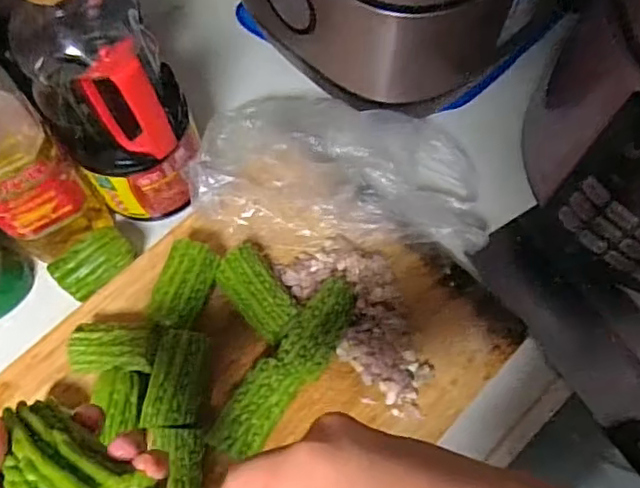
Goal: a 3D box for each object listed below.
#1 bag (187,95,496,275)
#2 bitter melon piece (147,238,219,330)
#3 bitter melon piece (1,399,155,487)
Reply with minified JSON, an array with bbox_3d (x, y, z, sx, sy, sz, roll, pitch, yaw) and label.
[{"bbox_3d":[0.022,-0.056,0.519,0.248,0.080,0.126,2,68,1],"label":"bag"},{"bbox_3d":[-0.106,0.037,0.478,0.039,0.039,0.070,13,68,6],"label":"bitter melon piece"},{"bbox_3d":[-0.109,0.096,0.260,0.038,0.037,0.080,-43,60,-15],"label":"bitter melon piece"}]

